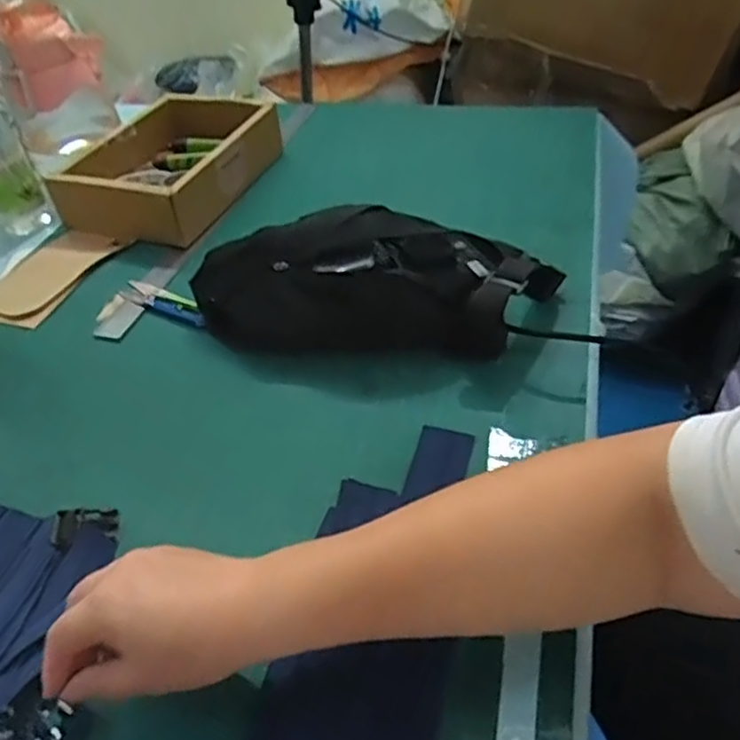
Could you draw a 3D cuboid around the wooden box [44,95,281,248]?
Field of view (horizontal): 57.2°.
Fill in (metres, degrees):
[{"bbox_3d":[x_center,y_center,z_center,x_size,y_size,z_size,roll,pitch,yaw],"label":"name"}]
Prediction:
[{"bbox_3d":[-0.242,-0.248,0.812,0.194,0.064,0.238,11,45,17],"label":"wooden box"}]

